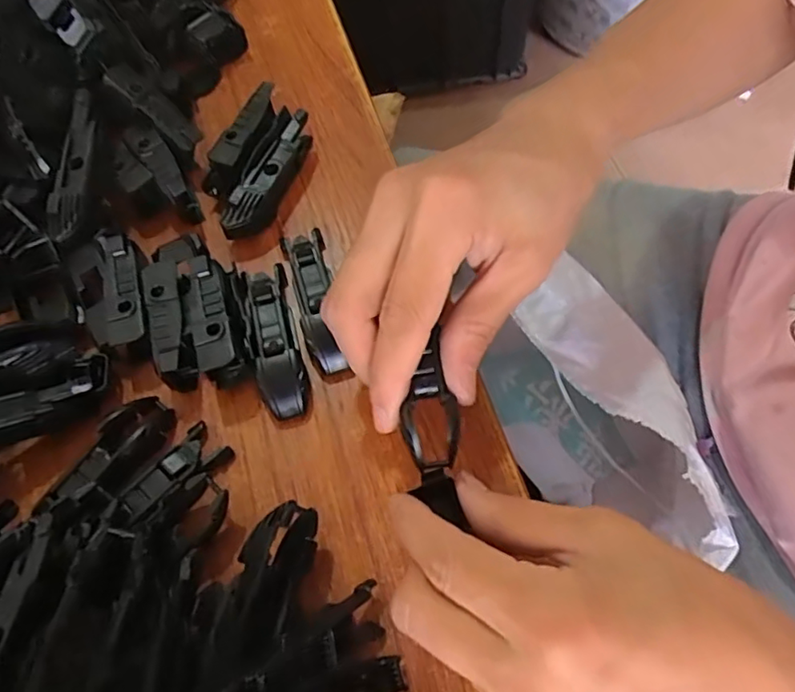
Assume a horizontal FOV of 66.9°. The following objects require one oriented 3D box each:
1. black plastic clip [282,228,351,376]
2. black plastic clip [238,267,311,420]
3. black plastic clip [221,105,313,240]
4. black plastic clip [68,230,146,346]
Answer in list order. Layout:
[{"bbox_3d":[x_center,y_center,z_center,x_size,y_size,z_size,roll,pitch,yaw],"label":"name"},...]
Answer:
[{"bbox_3d":[-0.036,-0.022,0.268,0.018,0.018,0.067,-17,65,-5],"label":"black plastic clip"},{"bbox_3d":[-0.054,-0.004,0.259,0.019,0.015,0.070,-15,65,-4],"label":"black plastic clip"},{"bbox_3d":[-0.060,-0.081,0.290,0.020,0.021,0.070,17,67,11],"label":"black plastic clip"},{"bbox_3d":[-0.123,-0.024,0.256,0.027,0.008,0.055,-20,65,-6],"label":"black plastic clip"}]

